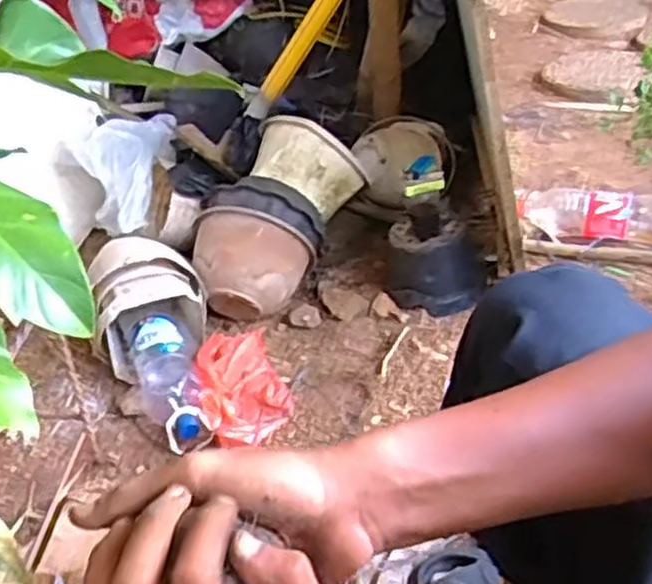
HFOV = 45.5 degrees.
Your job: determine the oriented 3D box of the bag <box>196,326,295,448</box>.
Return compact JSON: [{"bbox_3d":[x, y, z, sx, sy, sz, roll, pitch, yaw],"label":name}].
[{"bbox_3d":[-0.124,0.129,1.169,0.141,0.041,0.233,3,40,-26],"label":"bag"}]

